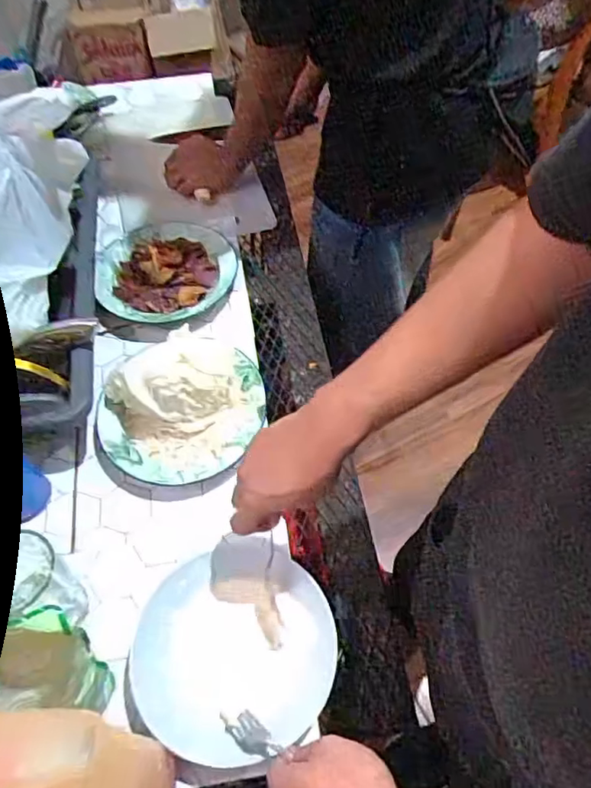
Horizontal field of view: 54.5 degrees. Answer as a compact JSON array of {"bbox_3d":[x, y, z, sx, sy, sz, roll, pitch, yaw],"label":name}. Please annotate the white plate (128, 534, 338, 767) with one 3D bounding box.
[{"bbox_3d":[-0.062,0.252,0.574,0.198,0.038,0.188,1,56,-2],"label":"white plate"}]

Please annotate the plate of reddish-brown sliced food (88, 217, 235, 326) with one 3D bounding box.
[{"bbox_3d":[-0.195,-0.189,0.865,0.201,0.052,0.199,-1,57,1],"label":"plate of reddish-brown sliced food"}]

